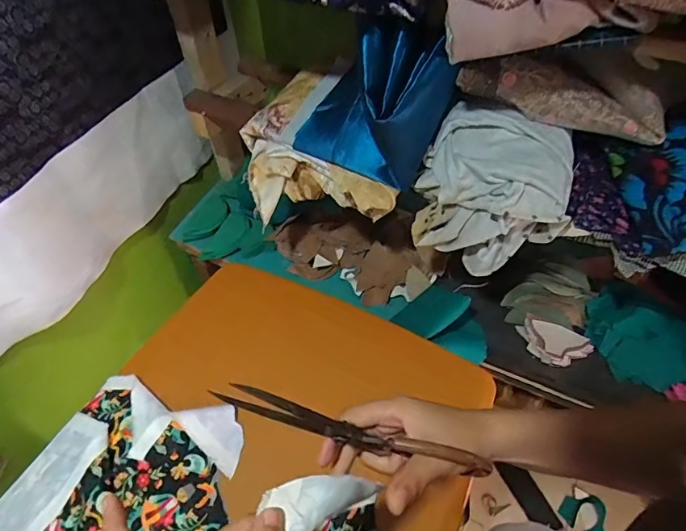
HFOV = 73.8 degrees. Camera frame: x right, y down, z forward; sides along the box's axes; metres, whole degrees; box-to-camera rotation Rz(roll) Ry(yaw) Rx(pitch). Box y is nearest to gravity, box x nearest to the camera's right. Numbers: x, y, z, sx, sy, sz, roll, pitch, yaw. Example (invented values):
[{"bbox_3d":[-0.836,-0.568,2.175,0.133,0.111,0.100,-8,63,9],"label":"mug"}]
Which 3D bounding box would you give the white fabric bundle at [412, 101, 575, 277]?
[{"bbox_3d":[0.201,-0.101,0.614,0.188,0.162,0.134,21,54,16],"label":"white fabric bundle"}]

